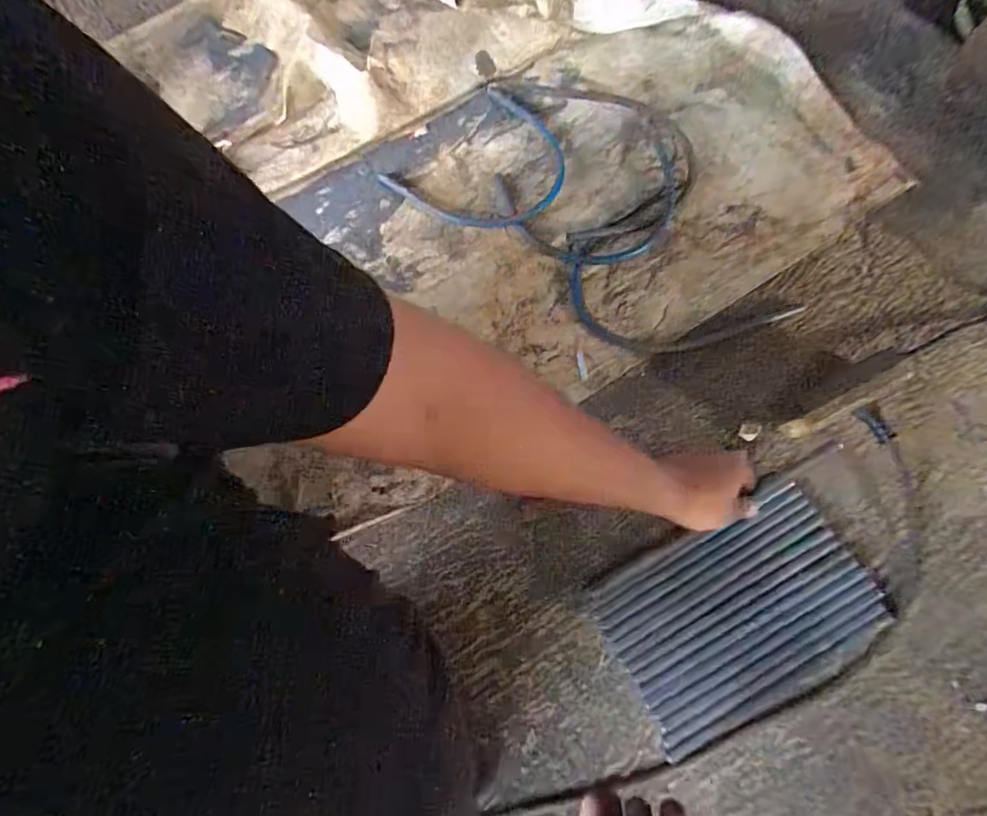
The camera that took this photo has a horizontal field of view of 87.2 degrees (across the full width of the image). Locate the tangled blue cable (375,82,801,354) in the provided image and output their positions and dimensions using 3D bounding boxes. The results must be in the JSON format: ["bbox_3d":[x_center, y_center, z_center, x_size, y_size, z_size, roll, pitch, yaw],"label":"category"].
[{"bbox_3d":[0.158,-0.276,0.706,0.541,0.019,0.322,38,77,13],"label":"tangled blue cable"}]

